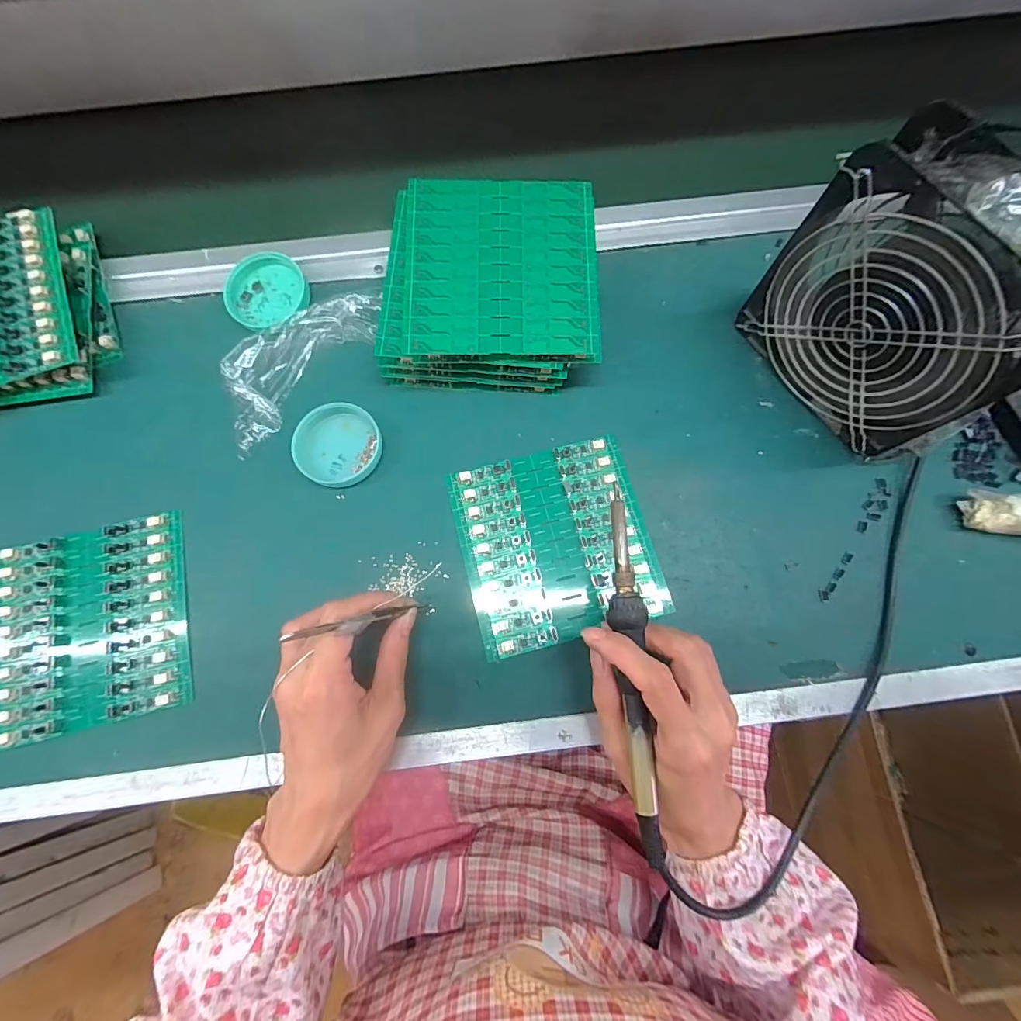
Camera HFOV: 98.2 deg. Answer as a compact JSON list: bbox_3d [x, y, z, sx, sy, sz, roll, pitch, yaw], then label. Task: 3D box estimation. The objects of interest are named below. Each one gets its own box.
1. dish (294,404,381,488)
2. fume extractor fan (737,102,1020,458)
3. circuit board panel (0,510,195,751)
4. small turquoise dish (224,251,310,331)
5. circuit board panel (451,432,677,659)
[{"bbox_3d":[-0.133,-0.051,0.341,0.062,0.012,0.062,17,78,4],"label":"dish"},{"bbox_3d":[0.244,-0.126,0.280,0.058,0.153,0.153,-34,79,-7],"label":"fume extractor fan"},{"bbox_3d":[-0.297,0.080,0.312,0.130,0.007,0.137,-13,78,-3],"label":"circuit board panel"},{"bbox_3d":[-0.202,-0.181,0.369,0.066,0.012,0.064,0,77,0],"label":"small turquoise dish"},{"bbox_3d":[0.035,0.021,0.324,0.134,0.007,0.136,-14,78,-3],"label":"circuit board panel"}]

